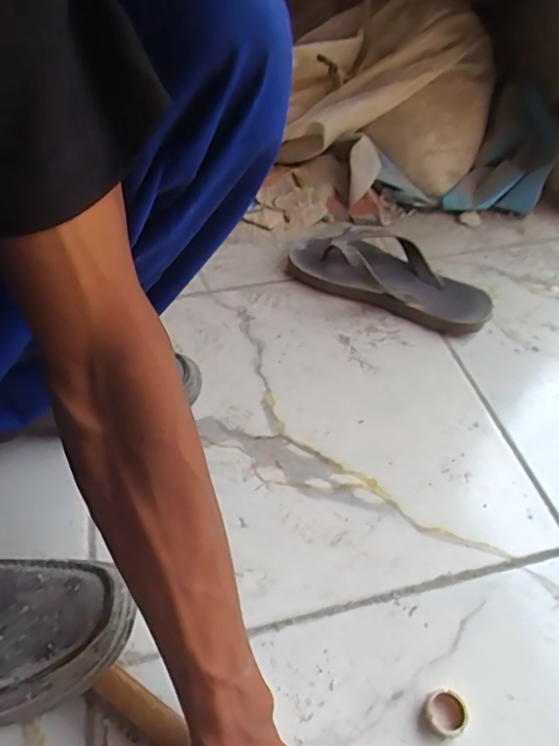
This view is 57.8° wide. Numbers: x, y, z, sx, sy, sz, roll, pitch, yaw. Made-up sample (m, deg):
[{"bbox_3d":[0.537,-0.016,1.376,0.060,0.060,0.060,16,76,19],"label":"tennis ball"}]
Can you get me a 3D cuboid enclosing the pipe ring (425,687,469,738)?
[{"bbox_3d":[0.114,0.232,0.347,0.027,0.009,0.028,1,49,-1],"label":"pipe ring"}]

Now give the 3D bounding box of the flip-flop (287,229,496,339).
[{"bbox_3d":[0.142,-0.131,0.639,0.256,0.059,0.114,26,54,20],"label":"flip-flop"}]

